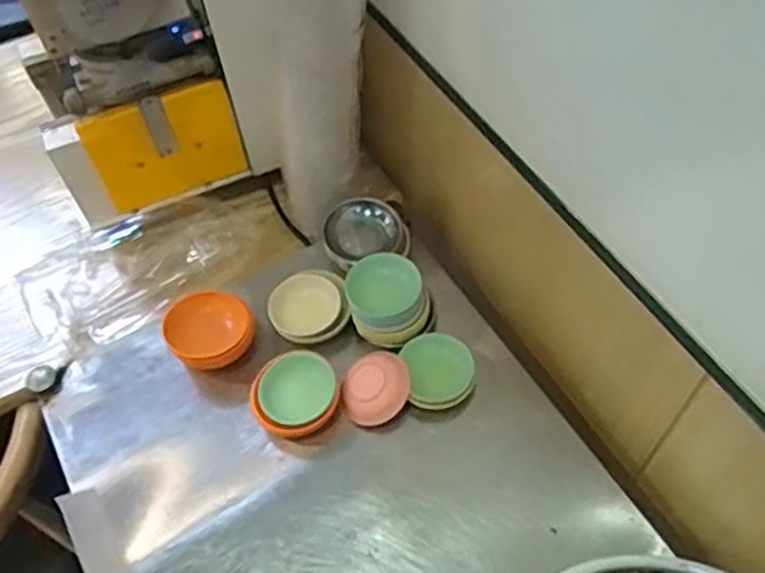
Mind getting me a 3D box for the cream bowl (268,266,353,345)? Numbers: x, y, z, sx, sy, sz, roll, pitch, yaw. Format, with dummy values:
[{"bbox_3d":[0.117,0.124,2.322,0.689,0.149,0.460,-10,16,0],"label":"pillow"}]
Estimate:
[{"bbox_3d":[-0.088,0.020,0.852,0.088,0.038,0.092,-2,55,2],"label":"cream bowl"}]

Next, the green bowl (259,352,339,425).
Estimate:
[{"bbox_3d":[-0.093,0.114,0.793,0.082,0.041,0.082,-30,59,-16],"label":"green bowl"}]

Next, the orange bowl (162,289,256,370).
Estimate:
[{"bbox_3d":[-0.197,0.049,0.832,0.095,0.048,0.089,-2,55,2],"label":"orange bowl"}]

